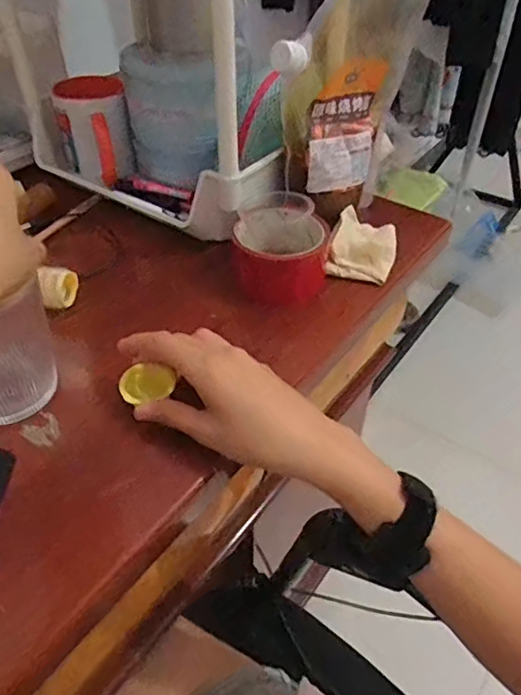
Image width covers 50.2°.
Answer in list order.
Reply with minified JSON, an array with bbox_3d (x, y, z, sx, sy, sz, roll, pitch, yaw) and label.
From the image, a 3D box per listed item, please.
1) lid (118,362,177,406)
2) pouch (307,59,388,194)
[{"bbox_3d":[-0.078,0.027,0.393,0.039,0.012,0.037,1,43,-1],"label":"lid"},{"bbox_3d":[0.080,-0.206,0.526,0.083,0.109,0.015,-21,32,-24],"label":"pouch"}]

